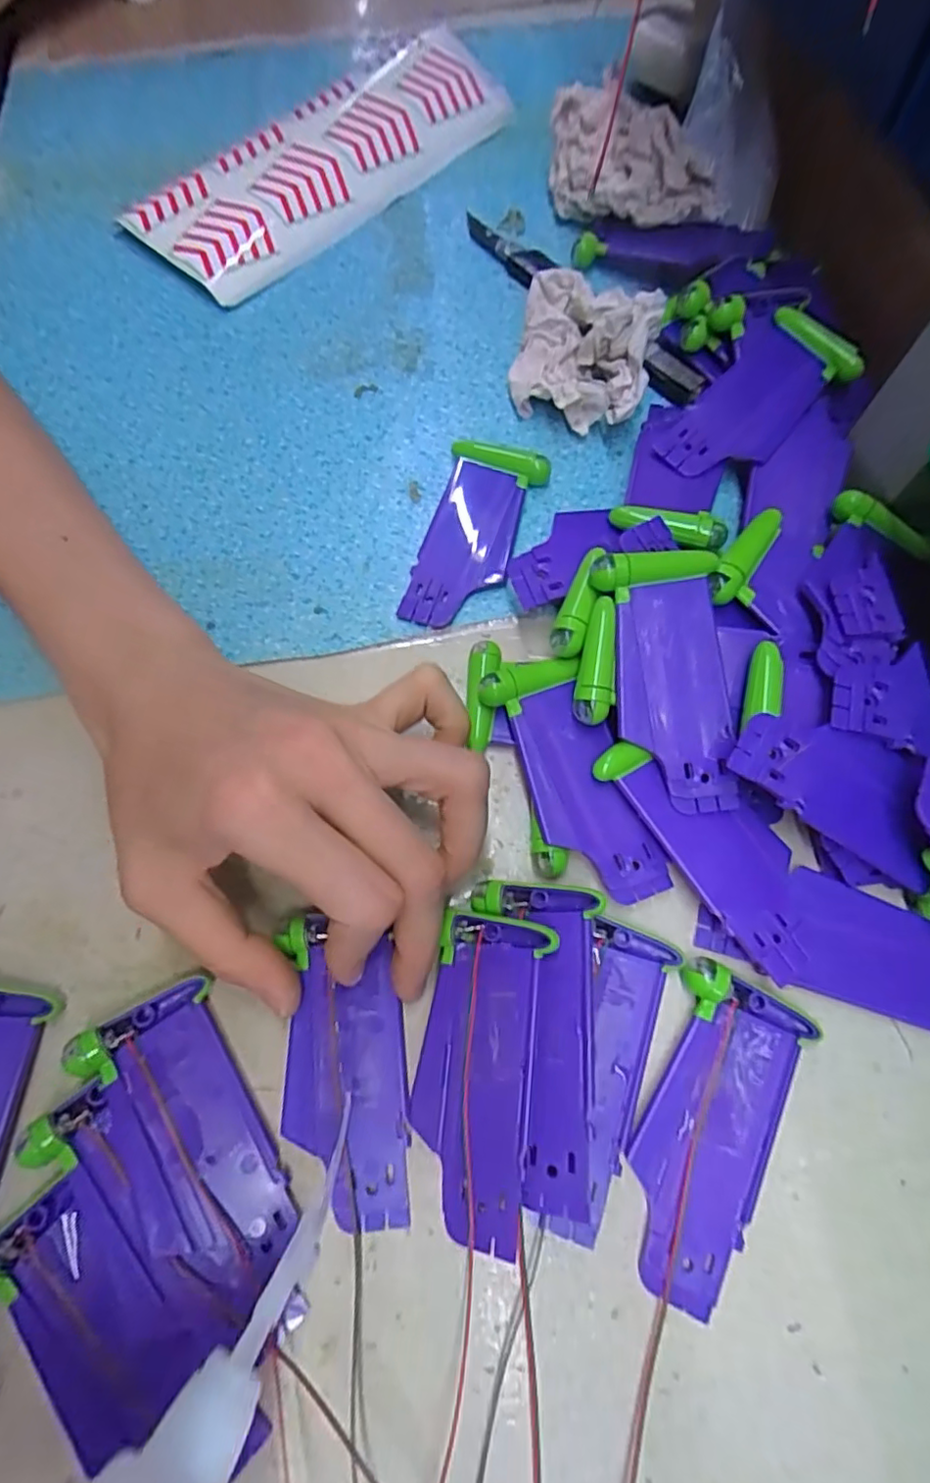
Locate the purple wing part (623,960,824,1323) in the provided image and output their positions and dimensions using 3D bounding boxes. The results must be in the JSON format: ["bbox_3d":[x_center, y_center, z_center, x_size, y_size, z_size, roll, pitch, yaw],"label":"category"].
[{"bbox_3d":[0.073,0.117,0.183,0.040,0.010,0.088,28,73,10],"label":"purple wing part"}]

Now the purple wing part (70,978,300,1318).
[{"bbox_3d":[-0.082,0.119,0.180,0.039,0.011,0.086,-36,74,-11],"label":"purple wing part"}]

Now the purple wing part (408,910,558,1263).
[{"bbox_3d":[0.004,0.100,0.184,0.037,0.004,0.089,5,76,25],"label":"purple wing part"}]

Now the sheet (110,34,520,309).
[{"bbox_3d":[-0.069,-0.335,0.334,0.088,0.018,0.220,33,74,12],"label":"sheet"}]

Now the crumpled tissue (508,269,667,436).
[{"bbox_3d":[0.051,-0.170,0.262,0.058,0.041,0.050,12,71,5],"label":"crumpled tissue"}]

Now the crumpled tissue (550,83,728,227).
[{"bbox_3d":[0.084,-0.287,0.302,0.097,0.042,0.047,26,73,10],"label":"crumpled tissue"}]

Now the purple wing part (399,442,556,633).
[{"bbox_3d":[0.004,-0.087,0.253,0.041,0.010,0.087,14,71,6],"label":"purple wing part"}]

